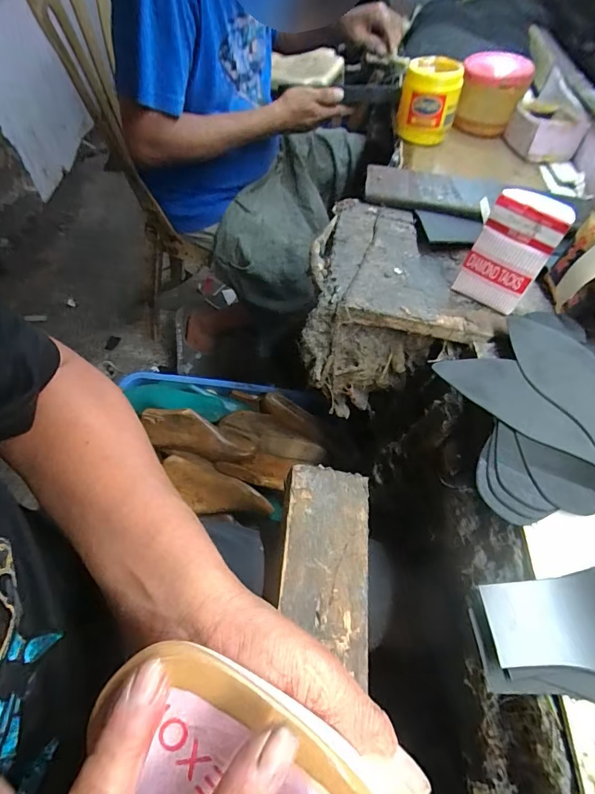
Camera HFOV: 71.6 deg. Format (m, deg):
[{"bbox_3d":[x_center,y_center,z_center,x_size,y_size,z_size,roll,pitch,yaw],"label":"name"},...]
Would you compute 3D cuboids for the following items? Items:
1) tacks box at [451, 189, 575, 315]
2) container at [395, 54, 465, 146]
[{"bbox_3d":[0.228,-0.153,0.447,0.074,0.119,0.027,29,57,16],"label":"tacks box"},{"bbox_3d":[0.227,-0.508,0.718,0.095,0.106,0.096,17,54,8],"label":"container"}]

